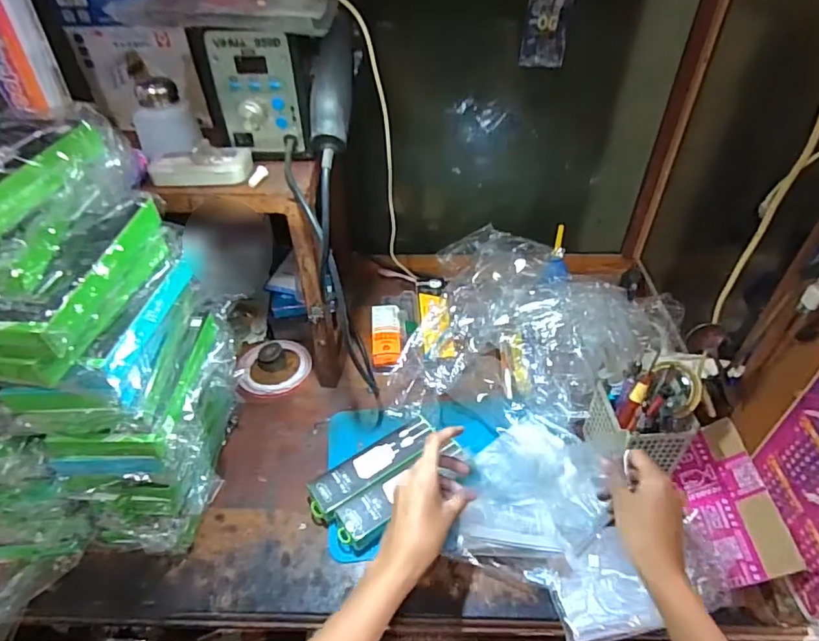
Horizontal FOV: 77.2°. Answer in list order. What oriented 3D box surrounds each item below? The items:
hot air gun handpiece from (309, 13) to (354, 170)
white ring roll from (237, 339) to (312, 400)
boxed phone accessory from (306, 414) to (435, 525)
[{"bbox_3d":[-0.070,-0.219,0.480,0.033,0.036,0.147,4,78,5],"label":"hot air gun handpiece"},{"bbox_3d":[-0.191,0.066,0.729,0.096,0.024,0.086,-7,43,-6],"label":"white ring roll"},{"bbox_3d":[-0.041,0.169,0.593,0.163,0.022,0.051,-30,50,-24],"label":"boxed phone accessory"}]

